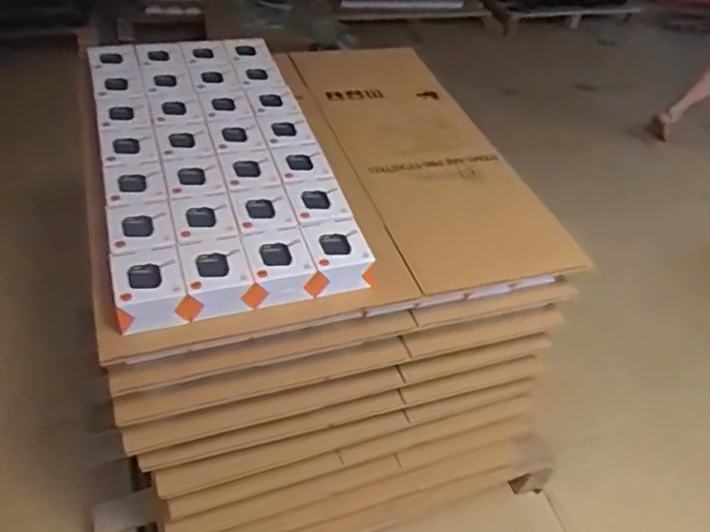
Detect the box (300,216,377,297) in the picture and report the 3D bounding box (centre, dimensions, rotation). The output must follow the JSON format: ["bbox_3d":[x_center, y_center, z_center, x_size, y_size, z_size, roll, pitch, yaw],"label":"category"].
[{"bbox_3d":[-0.029,-0.019,1.004,0.099,0.066,0.113,-10,47,-19],"label":"box"}]

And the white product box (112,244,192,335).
[{"bbox_3d":[-0.301,0.034,0.917,0.108,0.055,0.116,-10,47,-18],"label":"white product box"}]

